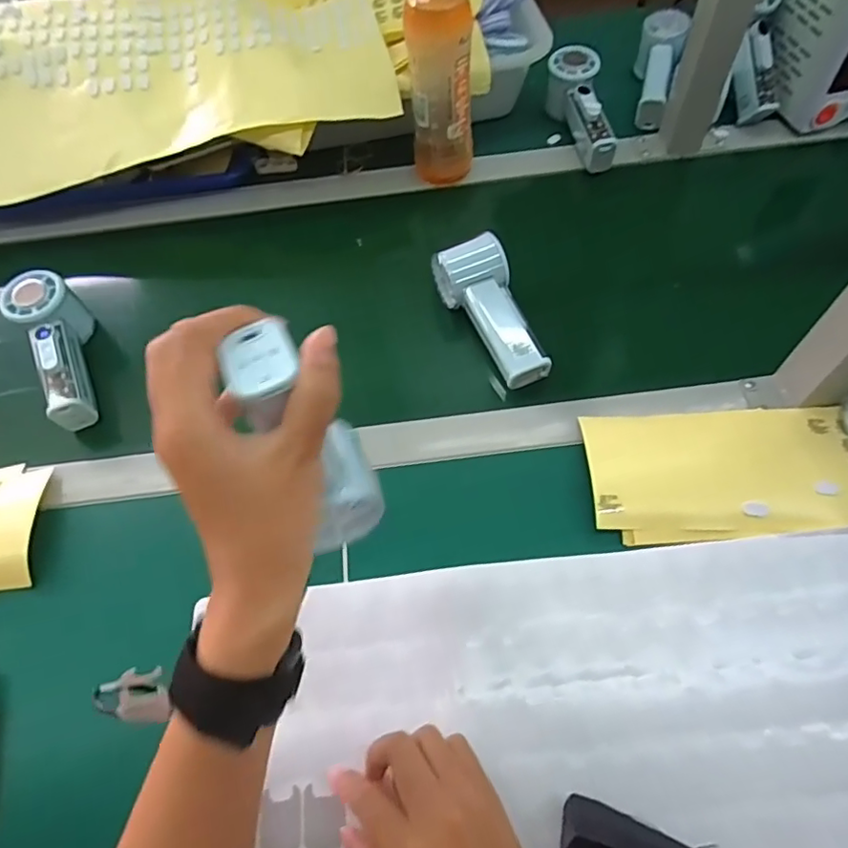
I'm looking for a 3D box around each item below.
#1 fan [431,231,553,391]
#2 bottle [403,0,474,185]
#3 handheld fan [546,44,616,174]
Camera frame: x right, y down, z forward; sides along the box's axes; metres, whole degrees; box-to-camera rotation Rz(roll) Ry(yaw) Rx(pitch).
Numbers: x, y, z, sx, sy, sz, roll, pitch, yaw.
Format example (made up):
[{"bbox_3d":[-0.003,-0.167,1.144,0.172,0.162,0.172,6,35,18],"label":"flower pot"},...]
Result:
[{"bbox_3d":[0.063,-0.098,0.509,0.059,0.062,0.141,-20,63,-9],"label":"fan"},{"bbox_3d":[0.018,-0.337,0.542,0.052,0.206,0.053,-40,67,-18],"label":"bottle"},{"bbox_3d":[0.182,-0.356,0.637,0.051,0.055,0.157,-12,75,-4],"label":"handheld fan"}]

